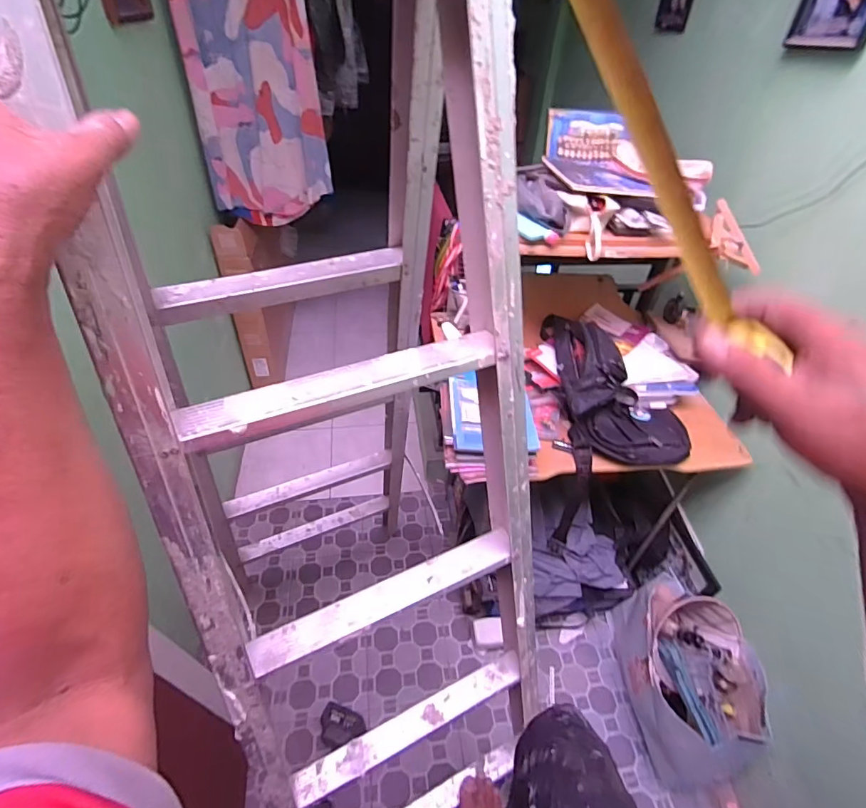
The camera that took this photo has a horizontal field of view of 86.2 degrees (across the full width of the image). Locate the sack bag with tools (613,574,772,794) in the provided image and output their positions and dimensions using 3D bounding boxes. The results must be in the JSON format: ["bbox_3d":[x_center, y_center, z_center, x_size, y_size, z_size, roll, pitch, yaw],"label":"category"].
[{"bbox_3d":[0.683,0.730,1.261,0.252,0.359,0.436,8,42,5],"label":"sack bag with tools"}]

